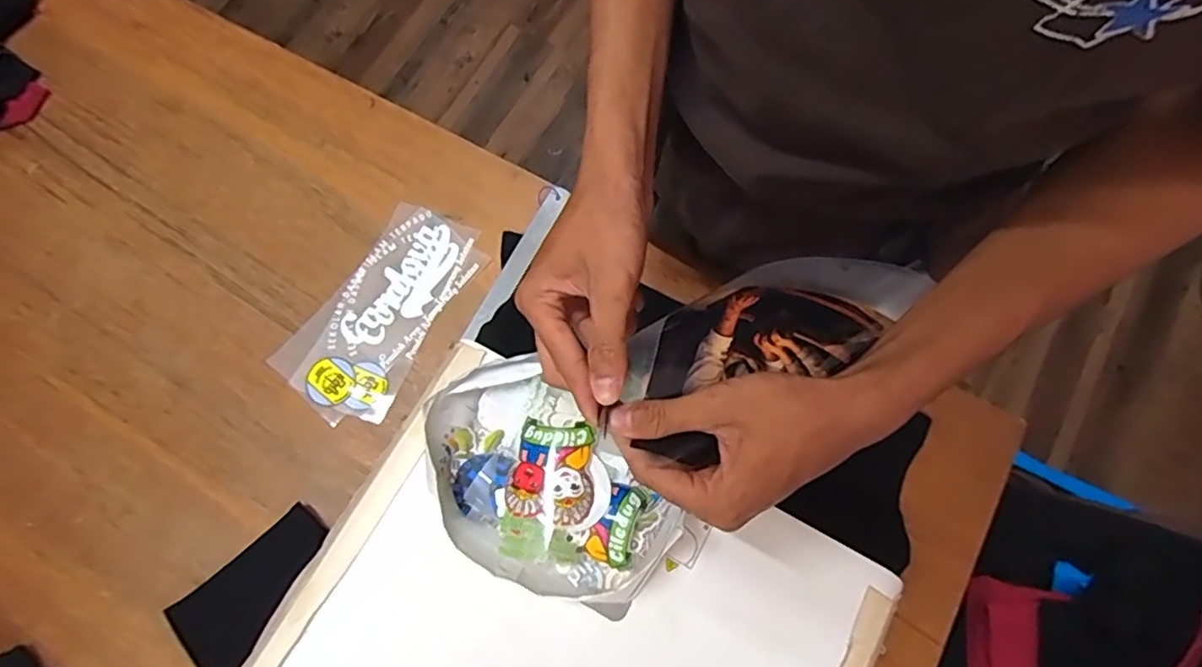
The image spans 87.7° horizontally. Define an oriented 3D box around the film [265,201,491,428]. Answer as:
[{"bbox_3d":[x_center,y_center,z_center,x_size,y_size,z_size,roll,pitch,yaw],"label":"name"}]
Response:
[{"bbox_3d":[-0.240,-0.026,0.700,0.139,0.004,0.252,36,77,9],"label":"film"}]

